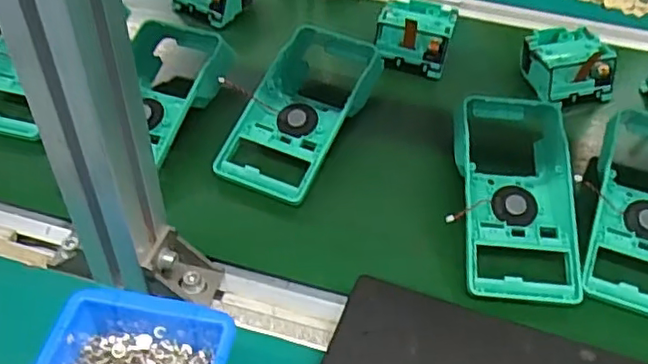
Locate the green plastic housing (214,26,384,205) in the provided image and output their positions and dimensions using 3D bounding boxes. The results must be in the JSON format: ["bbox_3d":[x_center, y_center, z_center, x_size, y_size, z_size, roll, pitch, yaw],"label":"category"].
[{"bbox_3d":[-0.015,-0.069,0.544,0.090,0.047,0.194,20,49,13],"label":"green plastic housing"}]

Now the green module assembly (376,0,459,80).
[{"bbox_3d":[0.092,-0.148,0.620,0.073,0.042,0.084,10,47,5],"label":"green module assembly"}]

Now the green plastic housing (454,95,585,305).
[{"bbox_3d":[0.149,-0.002,0.491,0.095,0.046,0.201,4,47,-1],"label":"green plastic housing"}]

